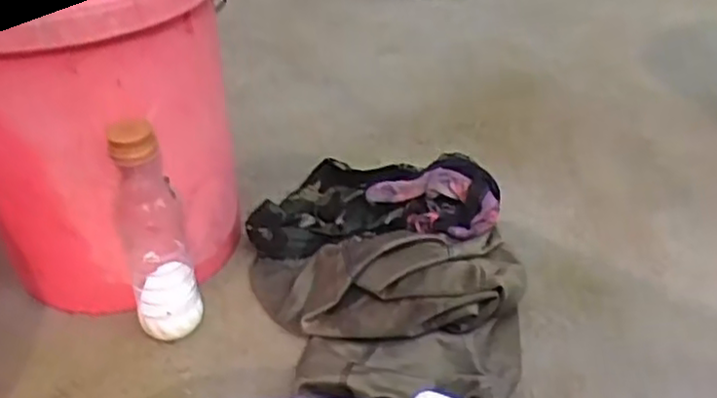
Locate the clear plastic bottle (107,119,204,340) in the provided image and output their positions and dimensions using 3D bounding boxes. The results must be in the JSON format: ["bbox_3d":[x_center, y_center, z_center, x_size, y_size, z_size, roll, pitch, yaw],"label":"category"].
[{"bbox_3d":[-0.201,0.037,0.701,0.063,0.244,0.058,-13,38,-14],"label":"clear plastic bottle"}]

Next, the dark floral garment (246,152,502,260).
[{"bbox_3d":[0.025,-0.008,0.880,0.290,0.056,0.193,-6,34,21],"label":"dark floral garment"}]

